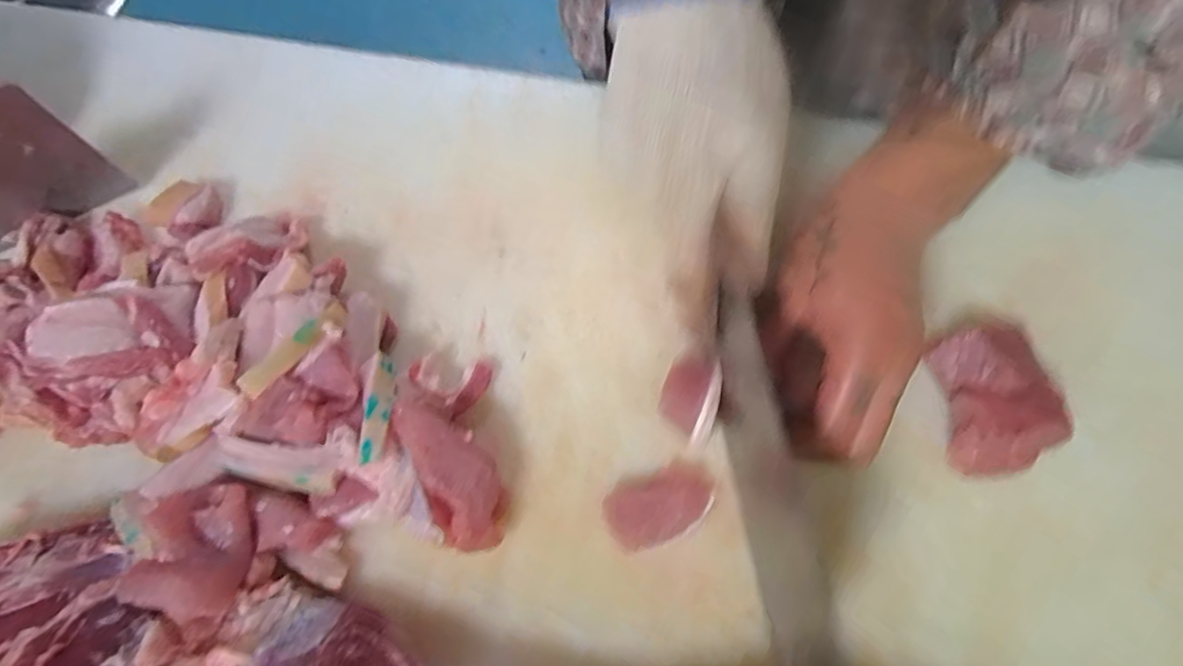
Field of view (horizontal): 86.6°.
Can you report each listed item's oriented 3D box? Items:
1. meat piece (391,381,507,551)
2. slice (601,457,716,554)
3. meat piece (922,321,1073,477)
[{"bbox_3d":[-0.075,0.067,0.336,0.035,0.035,0.098,-27,69,-10],"label":"meat piece"},{"bbox_3d":[0.038,0.092,0.335,0.061,0.014,0.037,-26,69,-9],"label":"slice"},{"bbox_3d":[0.220,0.037,0.343,0.061,0.037,0.077,-2,67,1],"label":"meat piece"}]

